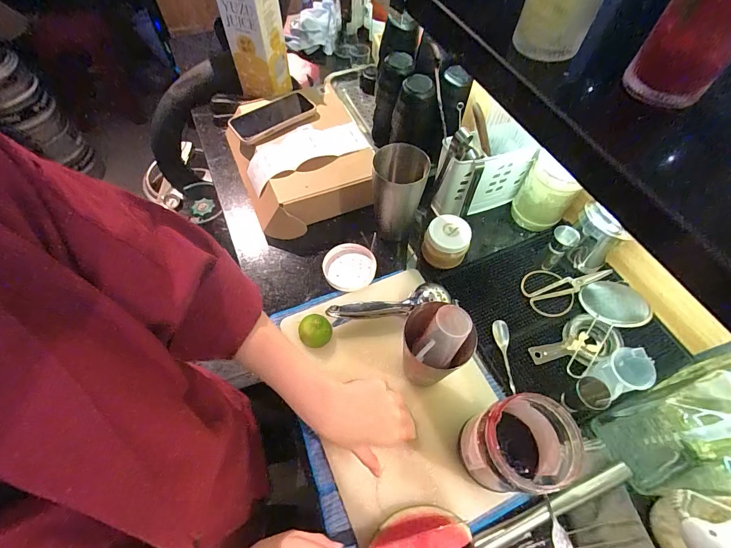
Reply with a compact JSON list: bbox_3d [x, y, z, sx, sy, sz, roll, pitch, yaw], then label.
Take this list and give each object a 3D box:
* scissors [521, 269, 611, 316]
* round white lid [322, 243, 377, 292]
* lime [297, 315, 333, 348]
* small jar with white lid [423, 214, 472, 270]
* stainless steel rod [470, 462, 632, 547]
[{"bbox_3d":[0.340,0.011,0.612,0.152,0.014,0.083,-28,64,-17],"label":"scissors"},{"bbox_3d":[-0.029,-0.011,0.629,0.090,0.016,0.088,0,59,-1],"label":"round white lid"},{"bbox_3d":[-0.075,0.088,0.542,0.047,0.045,0.045,0,59,-1],"label":"lime"},{"bbox_3d":[0.138,-0.055,0.614,0.072,0.071,0.068,0,59,-1],"label":"small jar with white lid"},{"bbox_3d":[0.227,0.287,0.436,0.217,0.024,0.022,-20,61,-12],"label":"stainless steel rod"}]

